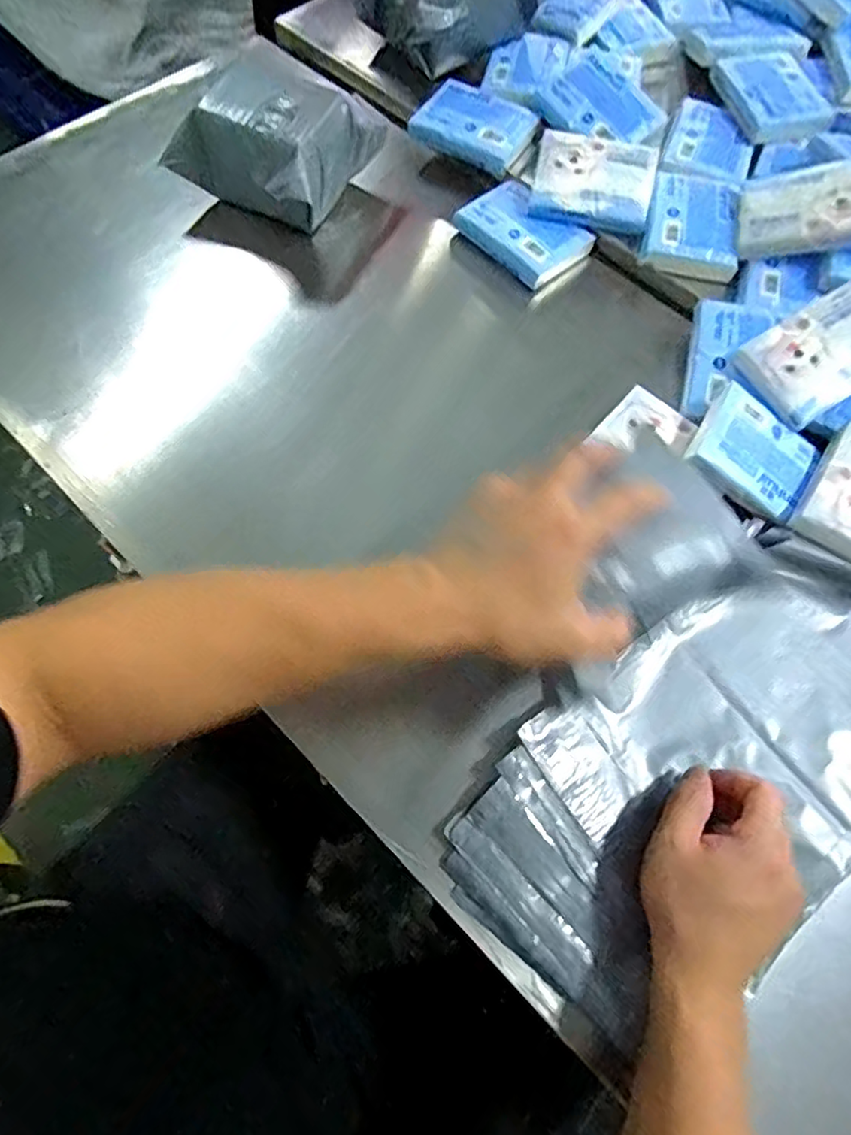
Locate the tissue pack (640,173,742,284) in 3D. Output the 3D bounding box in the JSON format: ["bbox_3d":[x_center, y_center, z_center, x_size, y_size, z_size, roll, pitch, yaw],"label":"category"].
[{"bbox_3d":[0.260,-0.335,0.578,0.086,0.022,0.110,14,68,5],"label":"tissue pack"}]

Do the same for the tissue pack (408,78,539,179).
[{"bbox_3d":[0.052,-0.466,0.631,0.113,0.028,0.078,30,70,11],"label":"tissue pack"}]

